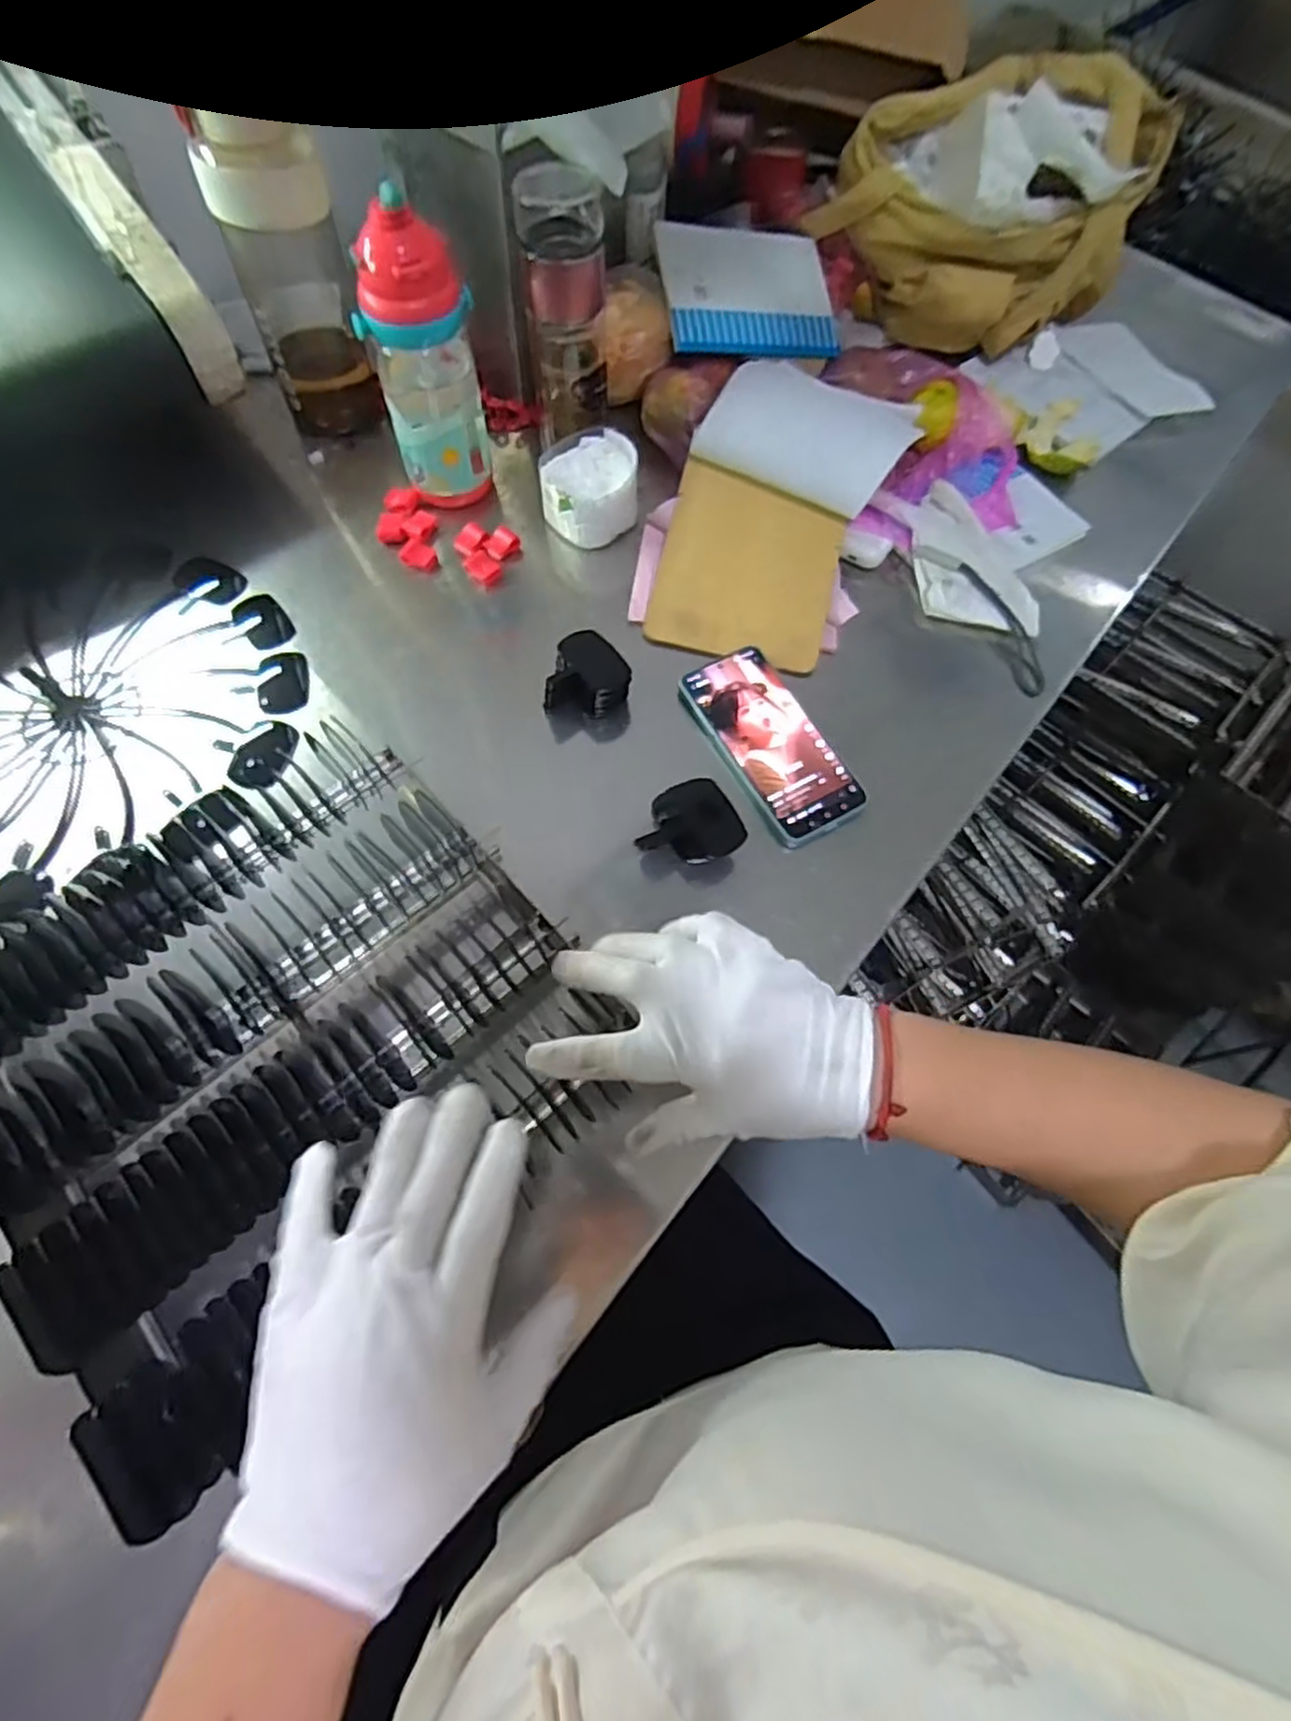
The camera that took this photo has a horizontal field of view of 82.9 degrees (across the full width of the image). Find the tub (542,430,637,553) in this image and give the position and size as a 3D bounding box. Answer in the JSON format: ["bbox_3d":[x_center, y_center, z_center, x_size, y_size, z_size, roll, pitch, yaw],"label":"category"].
[{"bbox_3d":[-0.048,-0.325,0.633,0.081,0.057,0.085,1,67,-3],"label":"tub"}]

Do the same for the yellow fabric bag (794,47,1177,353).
[{"bbox_3d":[0.325,-0.620,0.701,0.236,0.160,0.221,-32,72,-16],"label":"yellow fabric bag"}]

